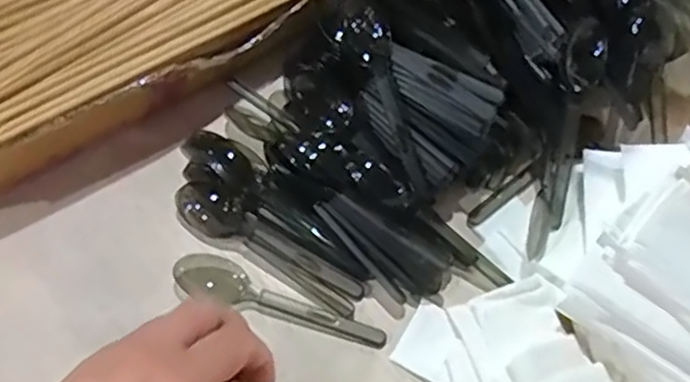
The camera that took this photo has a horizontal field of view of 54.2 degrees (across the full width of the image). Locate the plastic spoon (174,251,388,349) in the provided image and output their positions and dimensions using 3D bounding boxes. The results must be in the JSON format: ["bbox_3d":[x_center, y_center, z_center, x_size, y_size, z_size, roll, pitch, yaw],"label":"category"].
[{"bbox_3d":[-0.040,0.068,0.402,0.130,0.015,0.028,23,63,9],"label":"plastic spoon"}]

